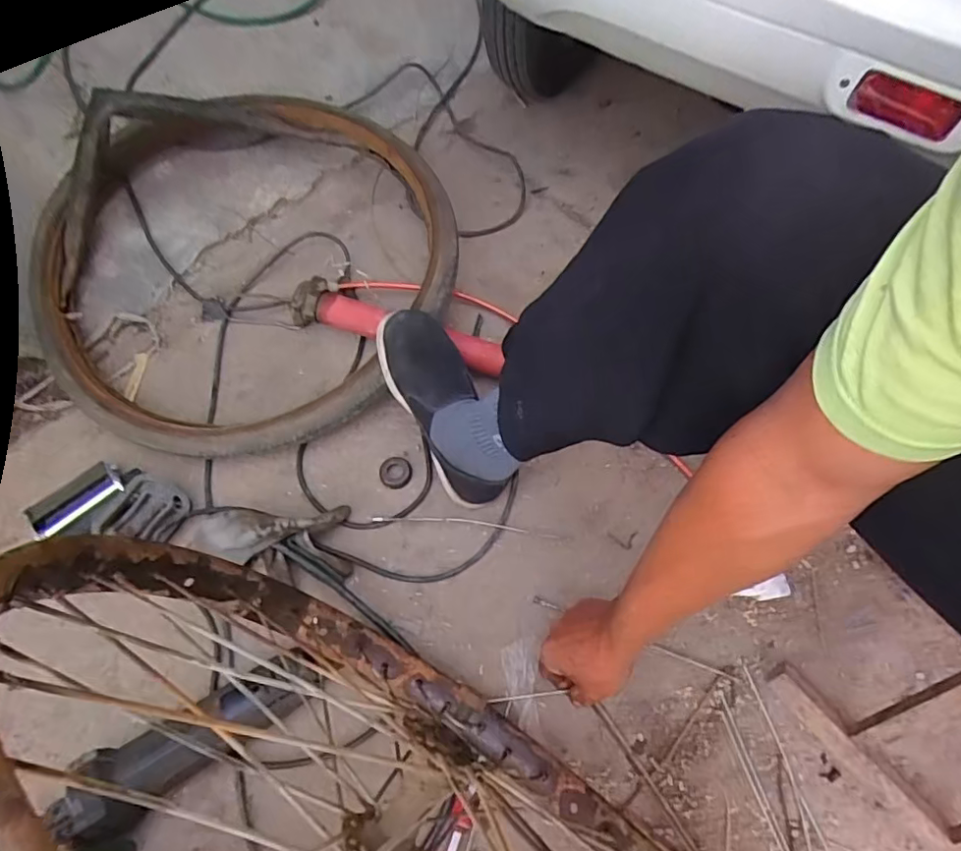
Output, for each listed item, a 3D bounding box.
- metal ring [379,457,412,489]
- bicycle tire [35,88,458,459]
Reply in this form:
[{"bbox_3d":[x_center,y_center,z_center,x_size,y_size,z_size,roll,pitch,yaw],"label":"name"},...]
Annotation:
[{"bbox_3d":[-0.108,0.059,0.711,0.040,0.006,0.043,1,64,-2],"label":"metal ring"},{"bbox_3d":[-0.308,-0.237,0.756,0.547,0.081,0.550,1,71,-2],"label":"bicycle tire"}]

